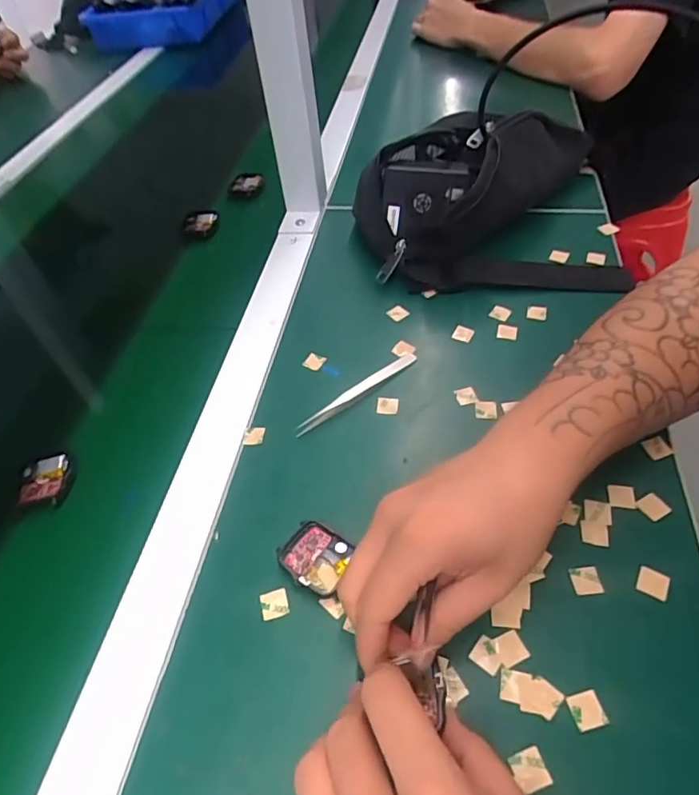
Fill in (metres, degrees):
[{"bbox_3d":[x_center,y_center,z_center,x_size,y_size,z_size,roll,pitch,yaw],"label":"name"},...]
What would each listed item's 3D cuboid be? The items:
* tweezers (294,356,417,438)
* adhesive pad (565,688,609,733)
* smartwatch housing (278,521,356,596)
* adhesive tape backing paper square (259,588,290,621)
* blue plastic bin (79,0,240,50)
[{"bbox_3d":[0.008,-0.006,0.407,0.115,0.008,0.016,-36,55,-24],"label":"tweezers"},{"bbox_3d":[0.118,0.155,0.262,0.016,0.004,0.016,-13,49,-6],"label":"adhesive pad"},{"bbox_3d":[-0.020,0.096,0.318,0.042,0.014,0.036,28,57,27],"label":"smartwatch housing"},{"bbox_3d":[-0.044,0.119,0.307,0.016,0.004,0.016,-14,49,-7],"label":"adhesive tape backing paper square"},{"bbox_3d":[-0.433,-0.977,1.296,0.286,0.069,0.548,-2,49,4],"label":"blue plastic bin"}]

